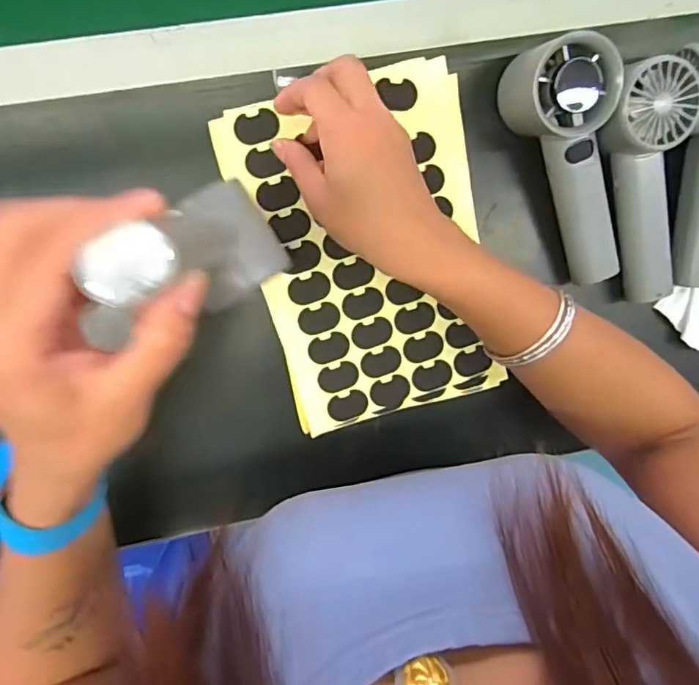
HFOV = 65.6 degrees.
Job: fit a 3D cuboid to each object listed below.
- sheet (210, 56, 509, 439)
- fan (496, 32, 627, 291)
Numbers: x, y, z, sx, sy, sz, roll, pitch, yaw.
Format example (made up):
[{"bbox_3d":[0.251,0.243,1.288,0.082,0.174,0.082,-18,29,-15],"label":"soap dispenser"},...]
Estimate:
[{"bbox_3d":[0.017,-0.060,0.375,0.160,0.005,0.225,-16,101,-5],"label":"sheet"},{"bbox_3d":[0.146,-0.115,0.364,0.055,0.051,0.157,-23,114,-3],"label":"fan"}]

